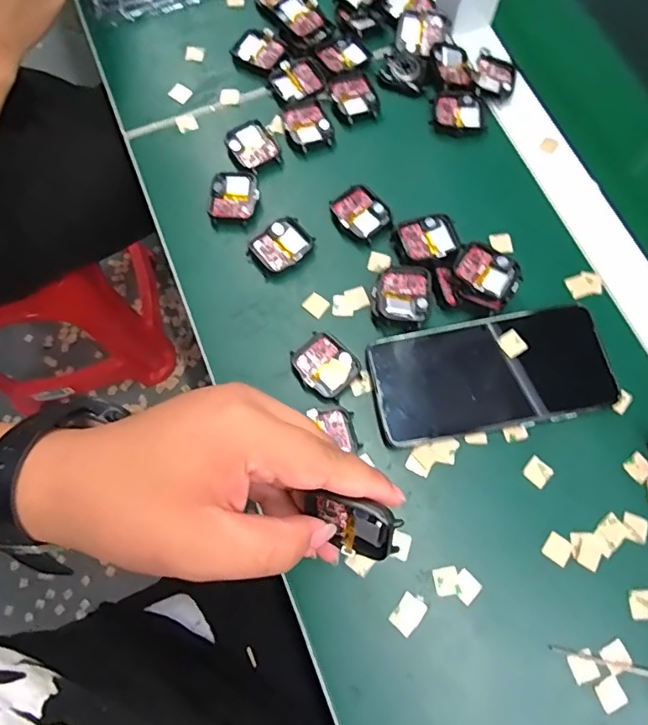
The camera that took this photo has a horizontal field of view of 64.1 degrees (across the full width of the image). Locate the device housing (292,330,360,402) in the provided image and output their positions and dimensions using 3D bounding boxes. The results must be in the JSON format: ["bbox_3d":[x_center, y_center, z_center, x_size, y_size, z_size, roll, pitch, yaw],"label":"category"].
[{"bbox_3d":[0.001,0.002,0.367,0.043,0.008,0.037,39,75,12],"label":"device housing"}]

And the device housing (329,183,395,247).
[{"bbox_3d":[0.028,-0.117,0.407,0.038,0.009,0.046,-41,76,-13],"label":"device housing"}]

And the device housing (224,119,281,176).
[{"bbox_3d":[-0.059,-0.178,0.425,0.034,0.006,0.047,-34,74,-11],"label":"device housing"}]

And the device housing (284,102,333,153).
[{"bbox_3d":[-0.013,-0.198,0.432,0.036,0.006,0.044,-21,72,-7],"label":"device housing"}]

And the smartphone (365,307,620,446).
[{"bbox_3d":[0.115,0.007,0.363,0.160,0.016,0.079,-9,71,-3],"label":"smartphone"}]

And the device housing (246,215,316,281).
[{"bbox_3d":[-0.033,-0.089,0.398,0.038,0.008,0.046,42,76,13],"label":"device housing"}]

